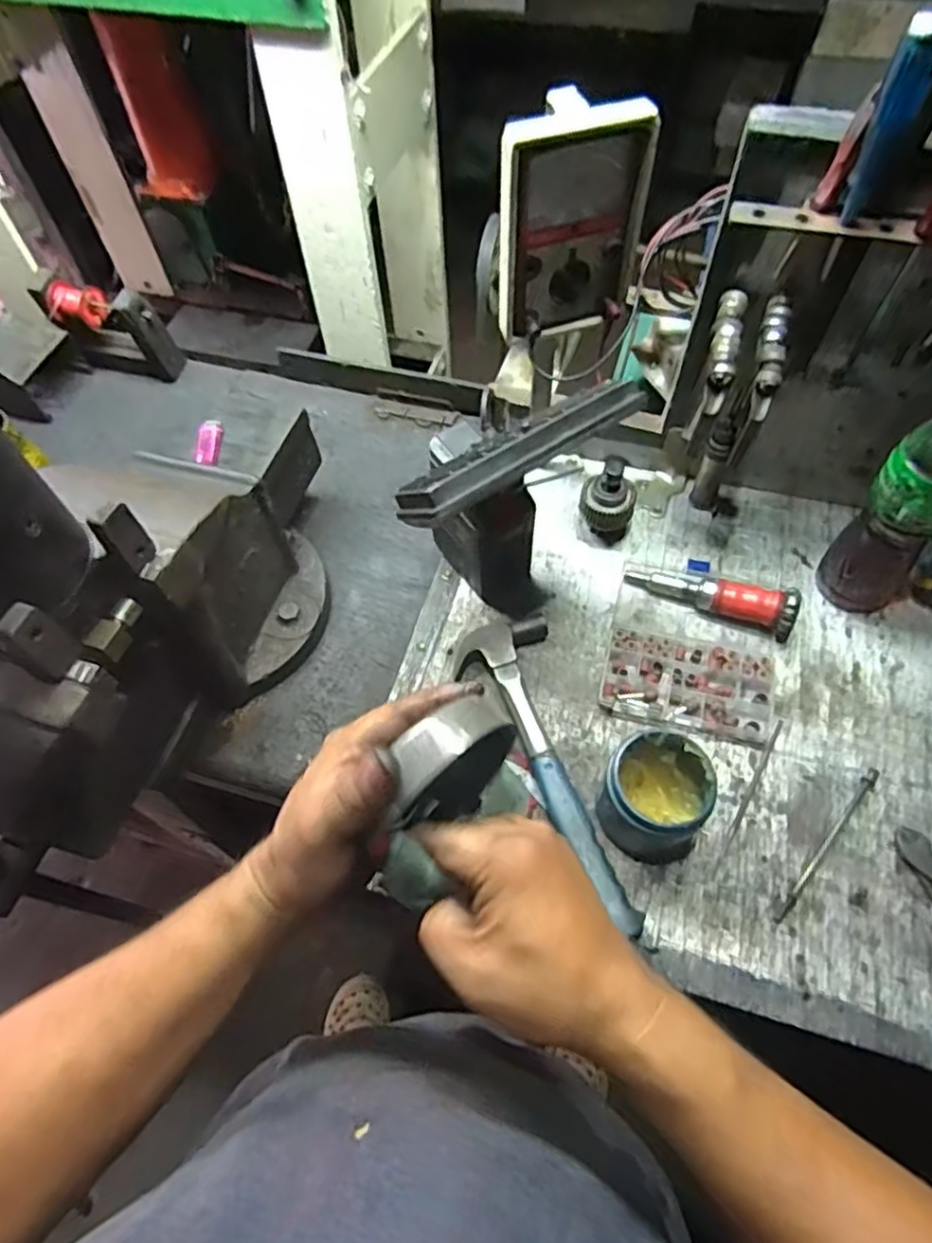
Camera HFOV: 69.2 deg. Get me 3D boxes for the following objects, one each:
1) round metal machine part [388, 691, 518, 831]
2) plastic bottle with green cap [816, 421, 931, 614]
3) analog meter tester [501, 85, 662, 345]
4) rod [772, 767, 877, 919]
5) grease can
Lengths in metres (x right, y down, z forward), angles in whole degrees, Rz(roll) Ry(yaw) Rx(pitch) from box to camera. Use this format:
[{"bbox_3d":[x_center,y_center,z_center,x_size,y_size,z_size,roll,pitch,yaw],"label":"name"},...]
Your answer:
[{"bbox_3d":[-0.010,0.087,0.389,0.031,0.104,0.086,36,67,22],"label":"round metal machine part"},{"bbox_3d":[0.438,-0.115,0.658,0.094,0.270,0.087,-38,64,-18],"label":"plastic bottle with green cap"},{"bbox_3d":[0.088,-0.344,0.587,0.133,0.171,0.053,-20,60,-8],"label":"analog meter tester"},{"bbox_3d":[0.339,0.205,0.630,0.011,0.004,0.184,38,68,23],"label":"rod"},{"bbox_3d":[0.173,0.162,0.613,0.090,0.097,0.088,-1,59,2],"label":"grease can"}]

